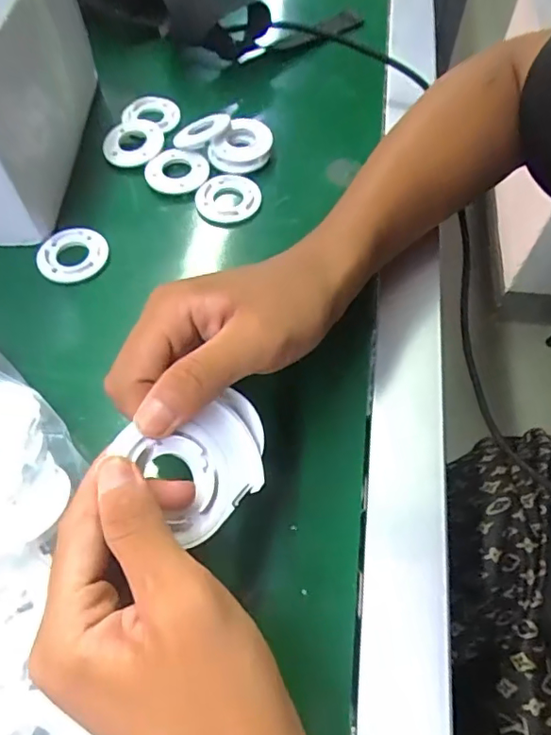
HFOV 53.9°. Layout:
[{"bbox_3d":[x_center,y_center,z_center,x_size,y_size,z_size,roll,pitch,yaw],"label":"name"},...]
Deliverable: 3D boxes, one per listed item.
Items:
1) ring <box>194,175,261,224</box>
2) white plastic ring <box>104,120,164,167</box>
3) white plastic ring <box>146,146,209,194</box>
[{"bbox_3d":[-0.032,-0.114,0.367,0.041,0.009,0.037,-22,62,-12],"label":"ring"},{"bbox_3d":[-0.100,-0.158,0.380,0.038,0.009,0.038,-2,73,5],"label":"white plastic ring"},{"bbox_3d":[-0.068,-0.136,0.377,0.043,0.011,0.043,0,59,0],"label":"white plastic ring"}]

